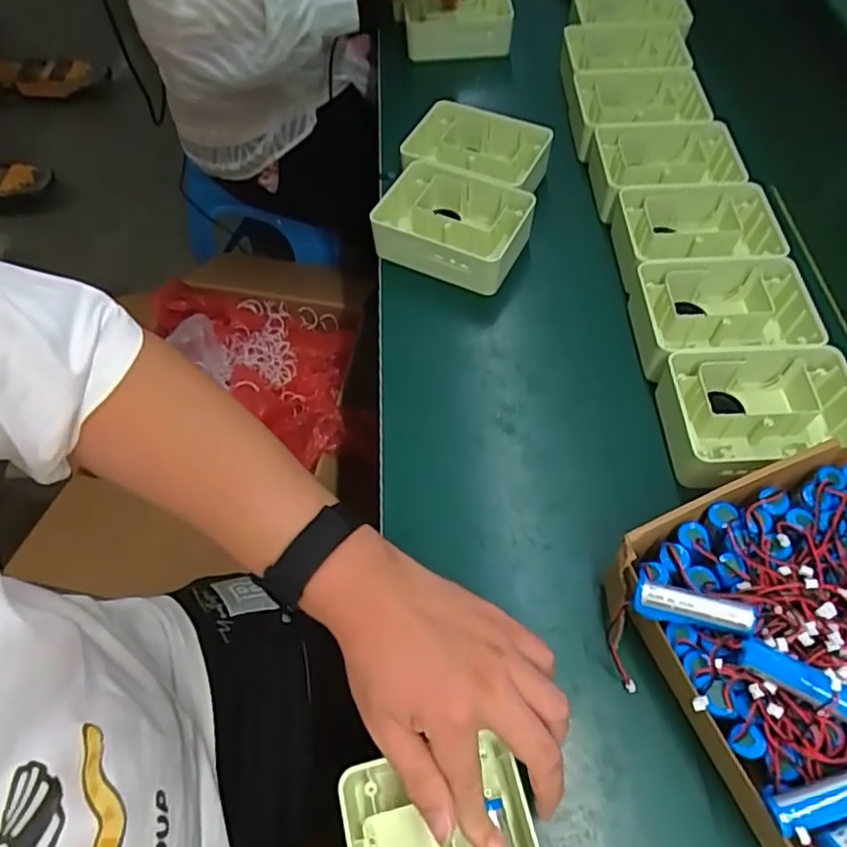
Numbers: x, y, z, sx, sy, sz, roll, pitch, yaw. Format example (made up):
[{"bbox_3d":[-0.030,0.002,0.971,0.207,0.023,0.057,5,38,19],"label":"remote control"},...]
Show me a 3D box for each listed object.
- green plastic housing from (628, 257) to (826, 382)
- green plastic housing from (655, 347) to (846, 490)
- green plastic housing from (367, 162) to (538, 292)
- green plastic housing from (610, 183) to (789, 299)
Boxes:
[{"bbox_3d":[0.267,-0.091,0.568,0.147,0.053,0.106,-1,58,0],"label":"green plastic housing"},{"bbox_3d":[0.272,-0.003,0.511,0.149,0.053,0.112,-3,58,-1],"label":"green plastic housing"},{"bbox_3d":[0.032,-0.201,0.644,0.141,0.058,0.109,19,61,13],"label":"green plastic housing"},{"bbox_3d":[0.265,-0.180,0.618,0.156,0.049,0.119,-2,58,0],"label":"green plastic housing"}]

